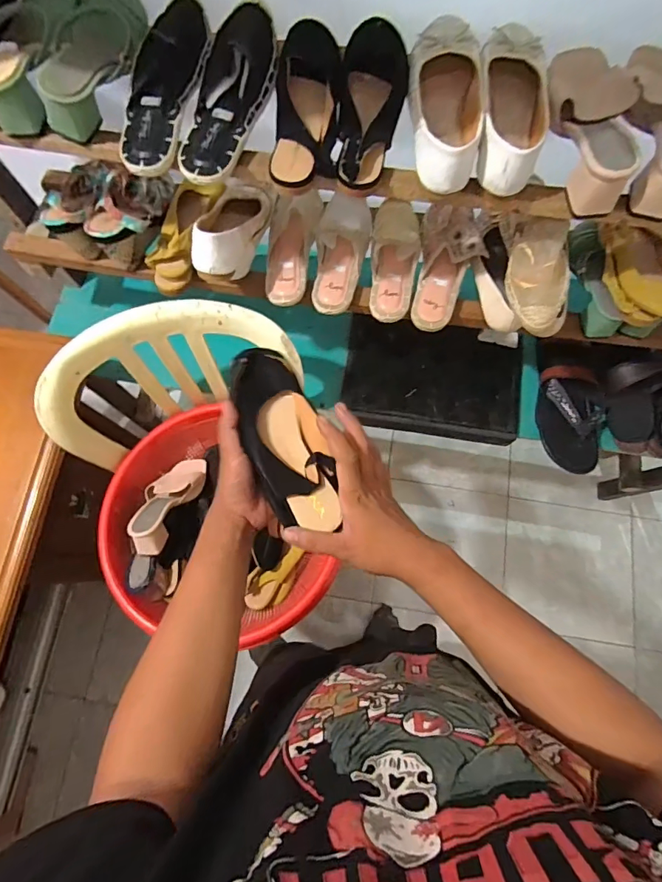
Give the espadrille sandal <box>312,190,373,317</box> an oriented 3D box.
[{"bbox_3d":[0.018,-0.316,0.747,0.087,0.049,0.210,6,74,3],"label":"espadrille sandal"}]

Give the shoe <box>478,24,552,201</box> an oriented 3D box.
[{"bbox_3d":[0.217,-0.397,0.532,0.083,0.050,0.229,5,74,2],"label":"shoe"}]

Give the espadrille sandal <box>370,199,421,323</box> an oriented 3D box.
[{"bbox_3d":[0.107,-0.313,0.744,0.081,0.049,0.230,4,74,2],"label":"espadrille sandal"}]

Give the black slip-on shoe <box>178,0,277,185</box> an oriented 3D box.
[{"bbox_3d":[-0.122,-0.418,0.536,0.083,0.060,0.227,12,74,4],"label":"black slip-on shoe"}]

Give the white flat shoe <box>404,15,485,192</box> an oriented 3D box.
[{"bbox_3d":[0.138,-0.401,0.542,0.085,0.061,0.233,1,74,1],"label":"white flat shoe"}]

